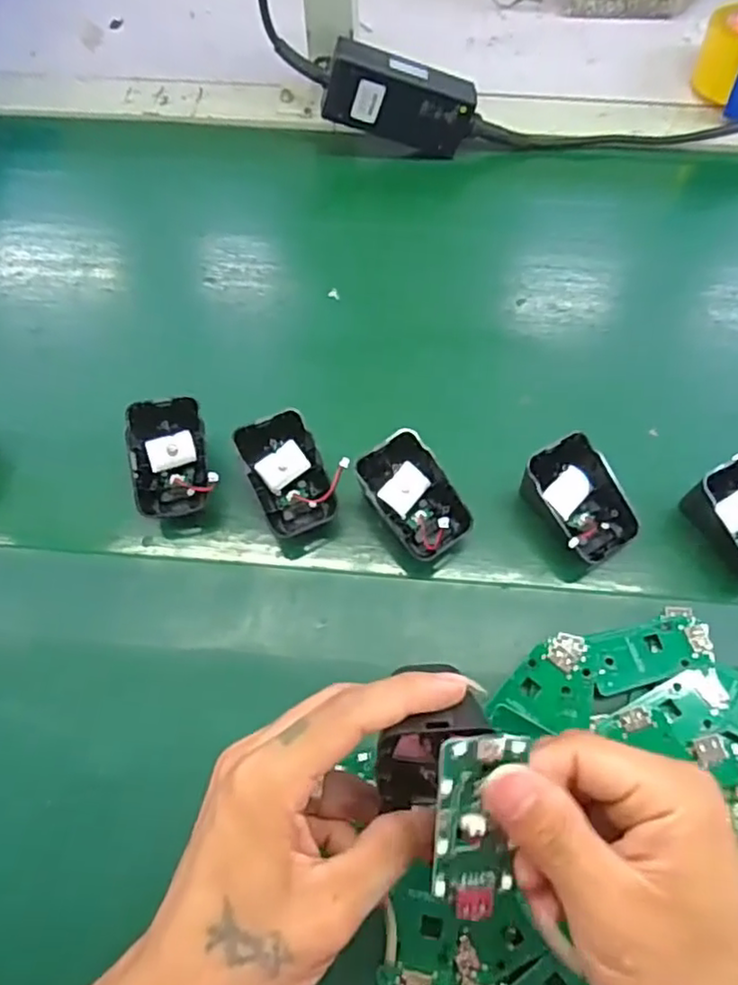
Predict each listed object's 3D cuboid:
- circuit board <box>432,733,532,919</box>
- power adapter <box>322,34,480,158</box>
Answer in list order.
[{"bbox_3d":[0.038,0.114,0.225,0.030,0.011,0.062,1,99,1],"label":"circuit board"},{"bbox_3d":[0.025,-0.311,0.517,0.114,0.050,0.032,10,61,-14],"label":"power adapter"}]

